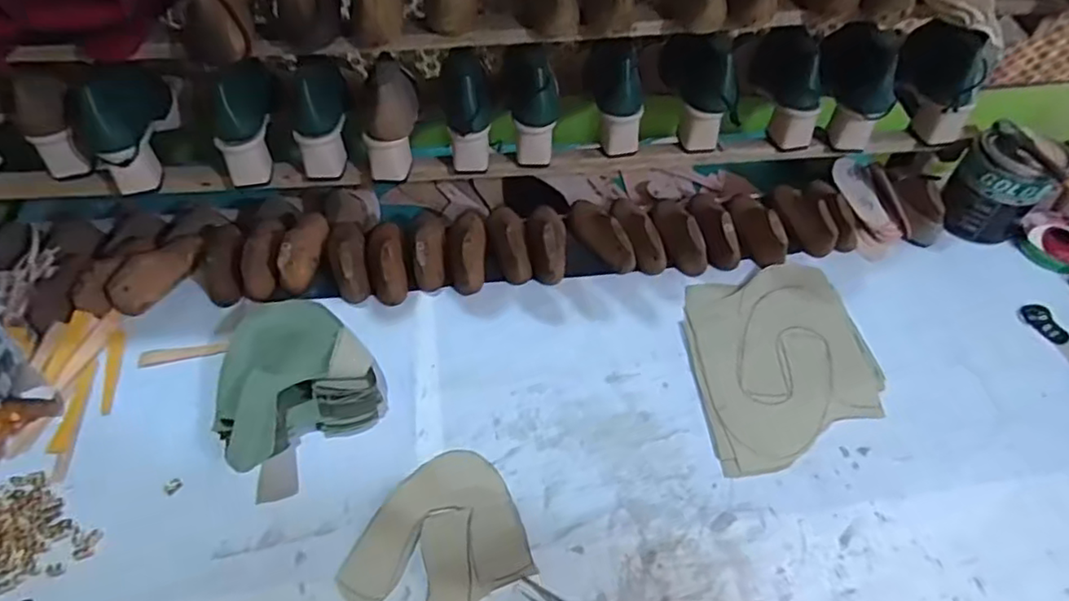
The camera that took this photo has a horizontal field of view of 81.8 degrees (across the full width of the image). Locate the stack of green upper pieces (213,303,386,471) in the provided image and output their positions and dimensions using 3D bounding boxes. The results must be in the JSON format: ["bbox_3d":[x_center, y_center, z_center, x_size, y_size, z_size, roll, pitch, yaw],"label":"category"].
[{"bbox_3d":[-0.283,0.085,0.715,0.170,0.058,0.194,-29,59,-19],"label":"stack of green upper pieces"}]

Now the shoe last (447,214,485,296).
[{"bbox_3d":[-0.091,-0.077,0.833,0.054,0.052,0.146,-8,54,-6],"label":"shoe last"}]

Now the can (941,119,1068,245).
[{"bbox_3d":[0.629,-0.156,0.837,0.109,0.121,0.105,0,54,0],"label":"can"}]

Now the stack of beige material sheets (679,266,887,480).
[{"bbox_3d":[0.302,0.068,0.753,0.224,0.012,0.260,-7,54,-5],"label":"stack of beige material sheets"}]

